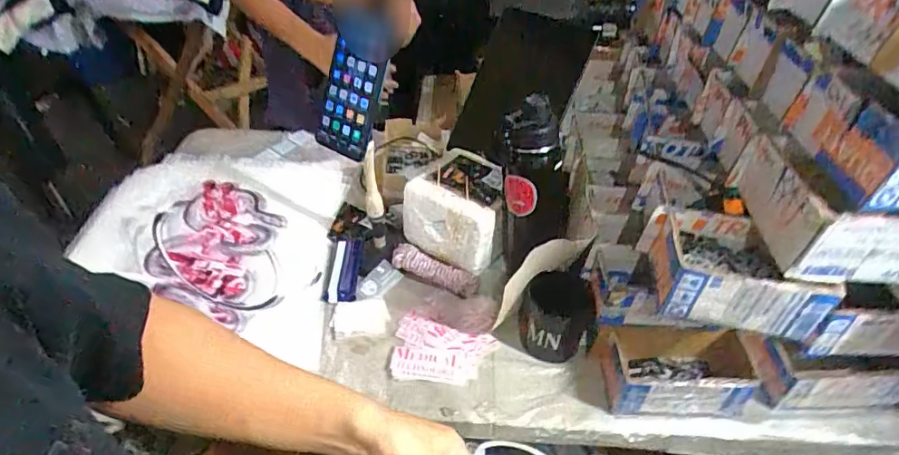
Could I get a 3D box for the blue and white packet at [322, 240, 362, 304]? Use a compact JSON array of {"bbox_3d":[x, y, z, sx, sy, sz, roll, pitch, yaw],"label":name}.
[{"bbox_3d":[-0.159,0.063,0.793,0.046,0.016,0.107,1,43,-2],"label":"blue and white packet"}]

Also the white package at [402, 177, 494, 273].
[{"bbox_3d":[-0.002,0.002,0.781,0.152,0.110,0.043,26,48,23],"label":"white package"}]

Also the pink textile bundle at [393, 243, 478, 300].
[{"bbox_3d":[-0.021,0.061,0.781,0.138,0.021,0.035,18,45,16],"label":"pink textile bundle"}]

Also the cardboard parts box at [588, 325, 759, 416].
[{"bbox_3d":[0.270,0.172,0.647,0.177,0.079,0.093,0,43,-2],"label":"cardboard parts box"}]

